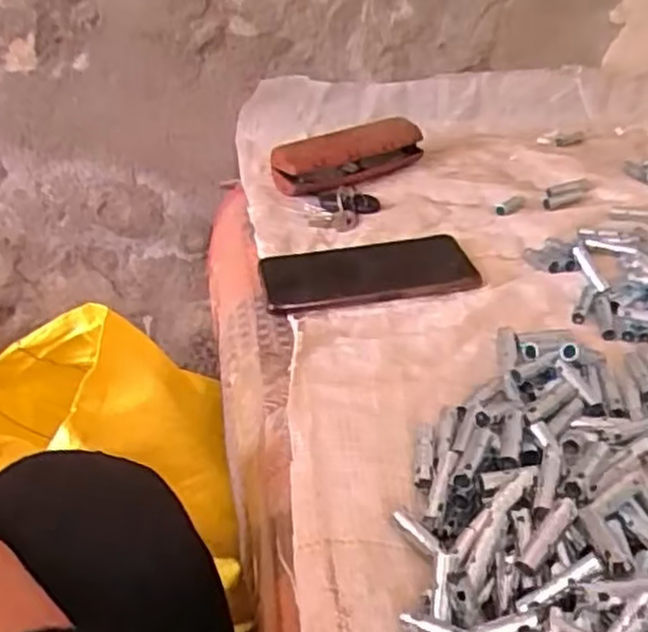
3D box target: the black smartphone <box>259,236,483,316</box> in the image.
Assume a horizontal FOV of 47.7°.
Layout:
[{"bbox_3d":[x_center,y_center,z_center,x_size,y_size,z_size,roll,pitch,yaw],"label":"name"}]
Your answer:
[{"bbox_3d":[0.034,-0.036,0.588,0.164,0.014,0.087,-7,34,-2],"label":"black smartphone"}]

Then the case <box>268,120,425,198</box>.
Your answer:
[{"bbox_3d":[0.026,-0.158,0.752,0.156,0.053,0.048,-23,38,-24],"label":"case"}]

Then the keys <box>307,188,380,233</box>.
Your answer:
[{"bbox_3d":[0.020,-0.104,0.688,0.054,0.026,0.065,4,35,14],"label":"keys"}]

